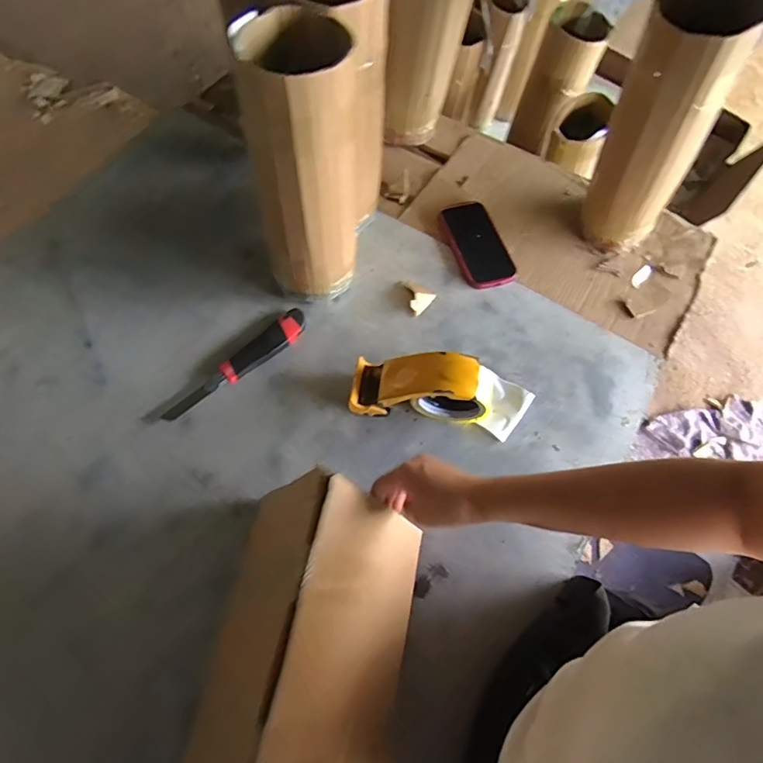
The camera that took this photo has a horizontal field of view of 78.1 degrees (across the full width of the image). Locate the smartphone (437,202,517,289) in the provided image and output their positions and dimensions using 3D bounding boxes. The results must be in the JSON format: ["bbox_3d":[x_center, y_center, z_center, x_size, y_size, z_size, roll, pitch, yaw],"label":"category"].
[{"bbox_3d":[0.150,-0.215,0.739,0.082,0.019,0.165,-17,65,-9],"label":"smartphone"}]

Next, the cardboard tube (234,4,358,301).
[{"bbox_3d":[-0.084,-0.238,0.575,0.123,0.325,0.131,3,64,-1],"label":"cardboard tube"}]

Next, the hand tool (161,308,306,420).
[{"bbox_3d":[-0.191,-0.022,0.634,0.223,0.018,0.040,-41,71,-18],"label":"hand tool"}]

